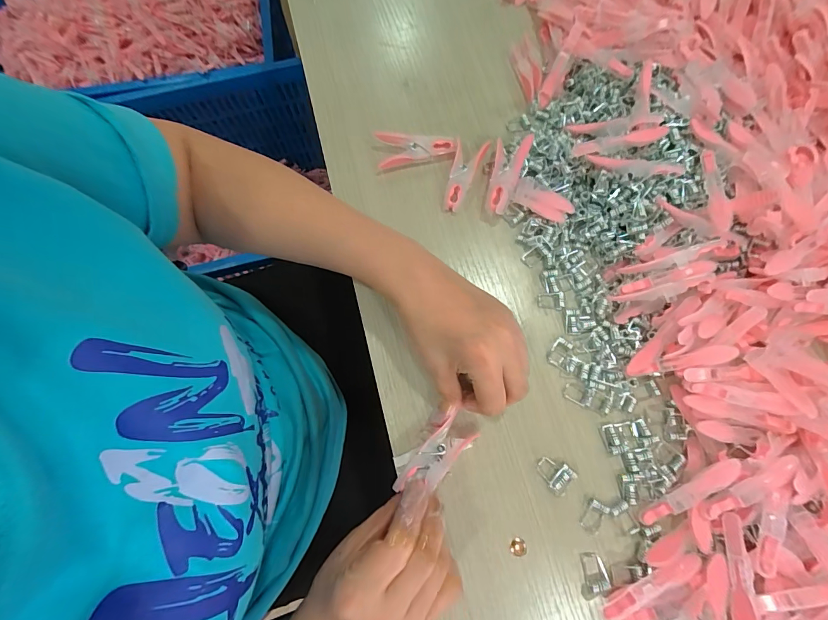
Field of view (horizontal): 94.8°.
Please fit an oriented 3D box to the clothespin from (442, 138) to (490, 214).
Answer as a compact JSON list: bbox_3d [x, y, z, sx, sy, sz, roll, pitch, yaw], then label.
[{"bbox_3d":[0.050,-0.130,0.366,0.030,0.014,0.078,13,74,4],"label":"clothespin"}]

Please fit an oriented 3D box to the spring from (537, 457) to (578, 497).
[{"bbox_3d":[0.110,0.126,0.294,0.022,0.007,0.027,-43,78,-11],"label":"spring"}]

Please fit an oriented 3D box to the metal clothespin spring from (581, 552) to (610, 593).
[{"bbox_3d":[0.131,0.190,0.275,0.016,0.006,0.024,-5,74,-1],"label":"metal clothespin spring"}]

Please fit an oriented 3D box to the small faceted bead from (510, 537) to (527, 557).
[{"bbox_3d":[0.077,0.176,0.281,0.011,0.004,0.012,0,73,0],"label":"small faceted bead"}]

